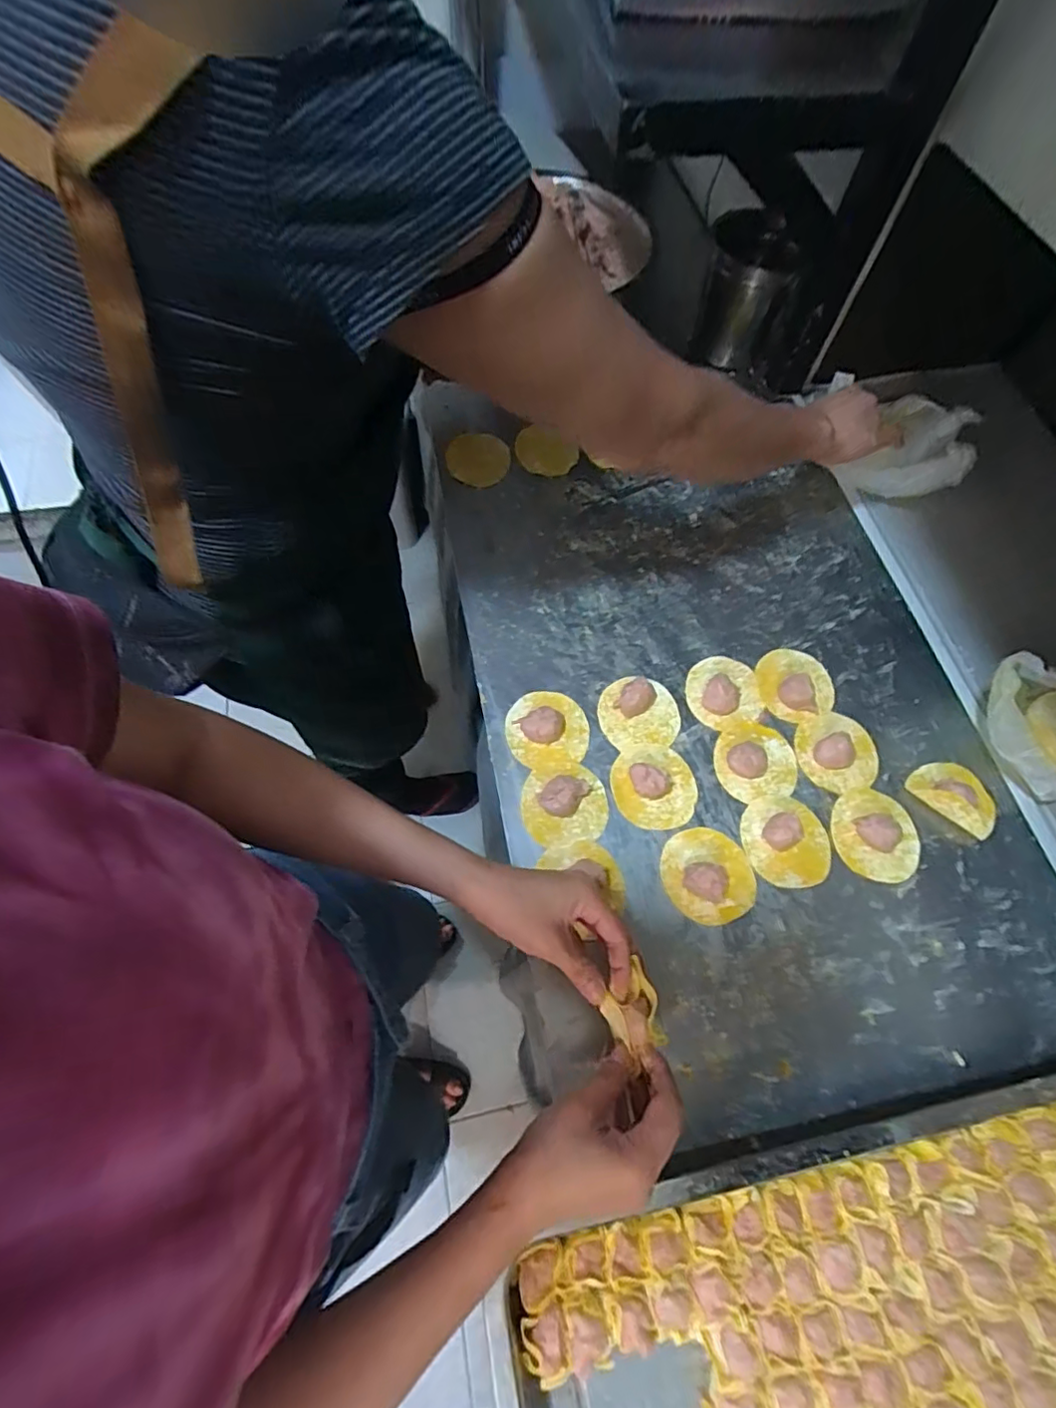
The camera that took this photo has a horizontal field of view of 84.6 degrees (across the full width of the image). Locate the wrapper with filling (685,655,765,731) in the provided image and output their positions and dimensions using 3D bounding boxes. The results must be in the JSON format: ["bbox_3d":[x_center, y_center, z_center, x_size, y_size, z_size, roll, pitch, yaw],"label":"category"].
[{"bbox_3d":[0.200,-0.016,0.586,0.076,0.020,0.076,-16,67,-10],"label":"wrapper with filling"}]

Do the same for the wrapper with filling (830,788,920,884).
[{"bbox_3d":[0.321,0.117,0.529,0.075,0.019,0.082,14,66,4],"label":"wrapper with filling"}]

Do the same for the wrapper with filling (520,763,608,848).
[{"bbox_3d":[0.034,0.089,0.529,0.077,0.022,0.073,1,66,-2],"label":"wrapper with filling"}]

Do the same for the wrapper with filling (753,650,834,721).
[{"bbox_3d":[0.277,-0.024,0.593,0.077,0.021,0.077,-15,67,-9],"label":"wrapper with filling"}]

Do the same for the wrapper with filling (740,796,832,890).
[{"bbox_3d":[0.237,0.121,0.521,0.077,0.024,0.080,1,66,-2],"label":"wrapper with filling"}]

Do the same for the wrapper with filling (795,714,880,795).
[{"bbox_3d":[0.305,0.044,0.562,0.080,0.022,0.076,1,66,-2],"label":"wrapper with filling"}]

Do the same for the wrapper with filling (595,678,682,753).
[{"bbox_3d":[0.111,0.005,0.570,0.078,0.026,0.072,-7,66,-6],"label":"wrapper with filling"}]

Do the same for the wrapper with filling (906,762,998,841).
[{"bbox_3d":[0.406,0.083,0.542,0.075,0.028,0.059,42,70,15],"label":"wrapper with filling"}]

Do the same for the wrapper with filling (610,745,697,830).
[{"bbox_3d":[0.120,0.074,0.539,0.078,0.020,0.078,-8,66,-6],"label":"wrapper with filling"}]

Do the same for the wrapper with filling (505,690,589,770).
[{"bbox_3d":[0.019,0.020,0.562,0.078,0.020,0.076,-8,66,-6],"label":"wrapper with filling"}]

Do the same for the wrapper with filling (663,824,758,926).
[{"bbox_3d":[0.161,0.147,0.506,0.078,0.025,0.080,1,66,-2],"label":"wrapper with filling"}]

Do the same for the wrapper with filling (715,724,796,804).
[{"bbox_3d":[0.221,0.053,0.557,0.080,0.017,0.075,-11,67,-8],"label":"wrapper with filling"}]

